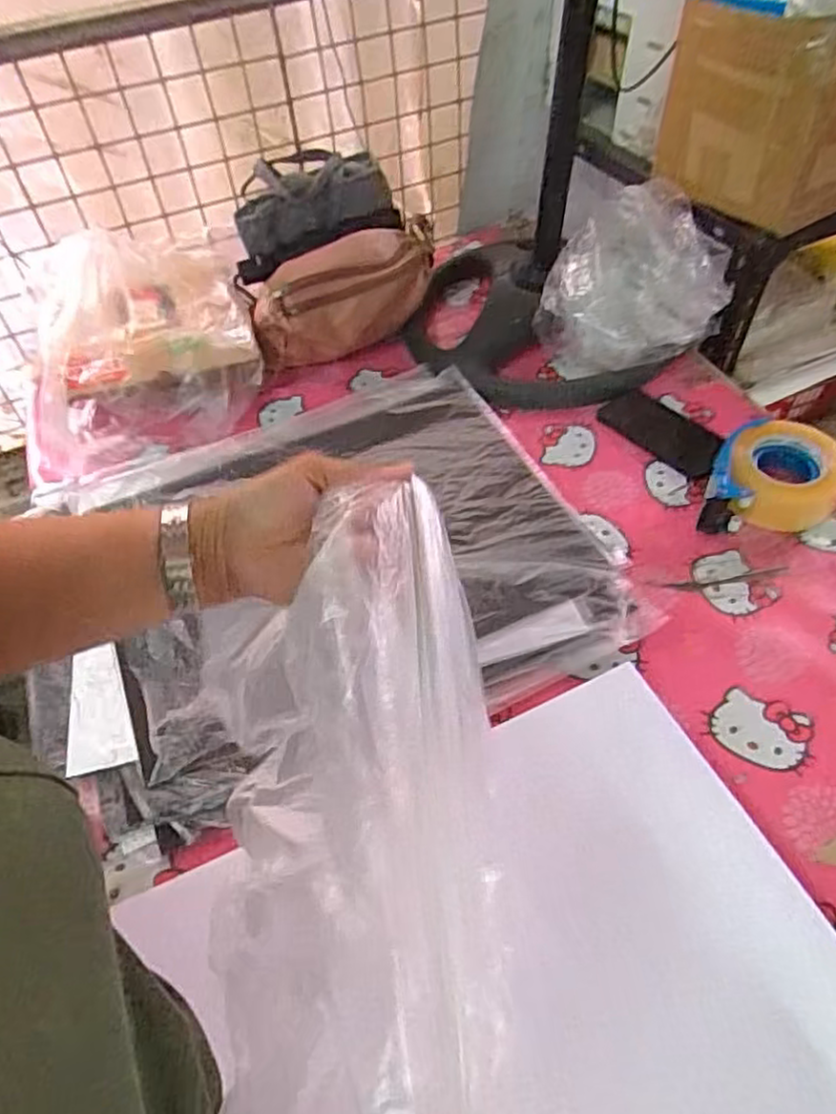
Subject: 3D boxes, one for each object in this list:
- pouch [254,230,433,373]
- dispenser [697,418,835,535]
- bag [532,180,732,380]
[{"bbox_3d":[-0.103,-0.361,0.993,0.262,0.130,0.107,-18,51,-9],"label":"pouch"},{"bbox_3d":[0.404,-0.088,0.777,0.129,0.068,0.161,23,56,22],"label":"dispenser"},{"bbox_3d":[0.279,-0.345,0.898,0.228,0.224,0.148,7,52,10],"label":"bag"}]

